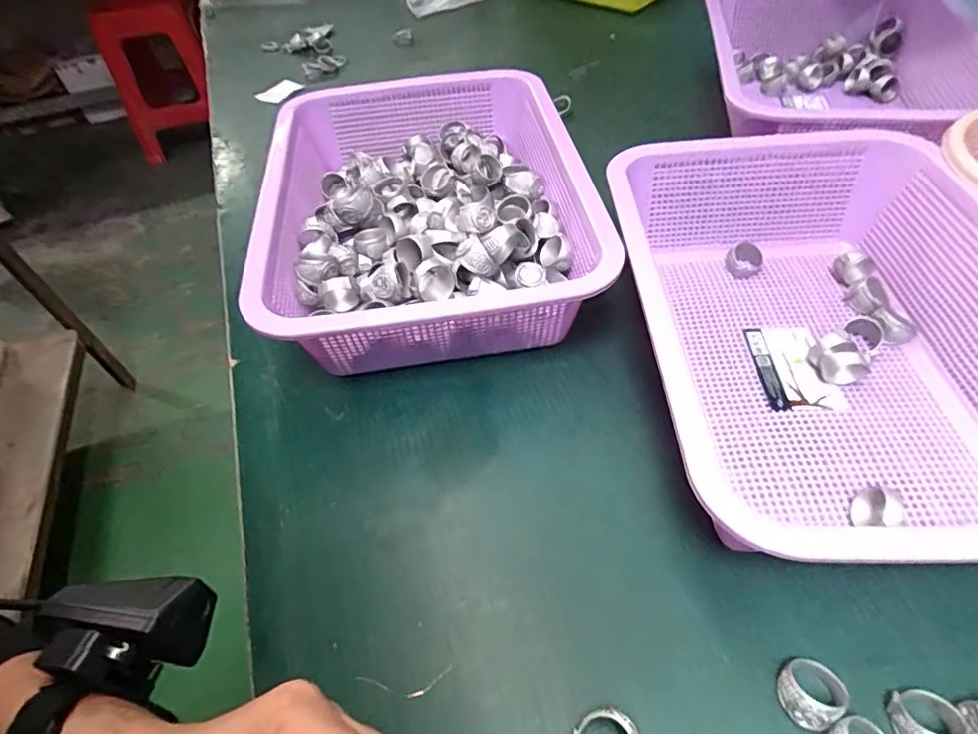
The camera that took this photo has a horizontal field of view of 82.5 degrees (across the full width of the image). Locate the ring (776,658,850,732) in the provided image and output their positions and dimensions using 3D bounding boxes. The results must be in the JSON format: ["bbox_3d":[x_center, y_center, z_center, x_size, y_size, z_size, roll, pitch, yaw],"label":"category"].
[{"bbox_3d":[0.140,0.140,0.241,0.027,0.015,0.024,-29,53,-18],"label":"ring"}]

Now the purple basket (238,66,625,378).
[{"bbox_3d":[-0.040,-0.120,0.425,0.231,0.075,0.296,-9,50,-2],"label":"purple basket"}]

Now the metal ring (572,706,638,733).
[{"bbox_3d":[0.049,0.158,0.232,0.025,0.017,0.026,-3,50,4],"label":"metal ring"}]

